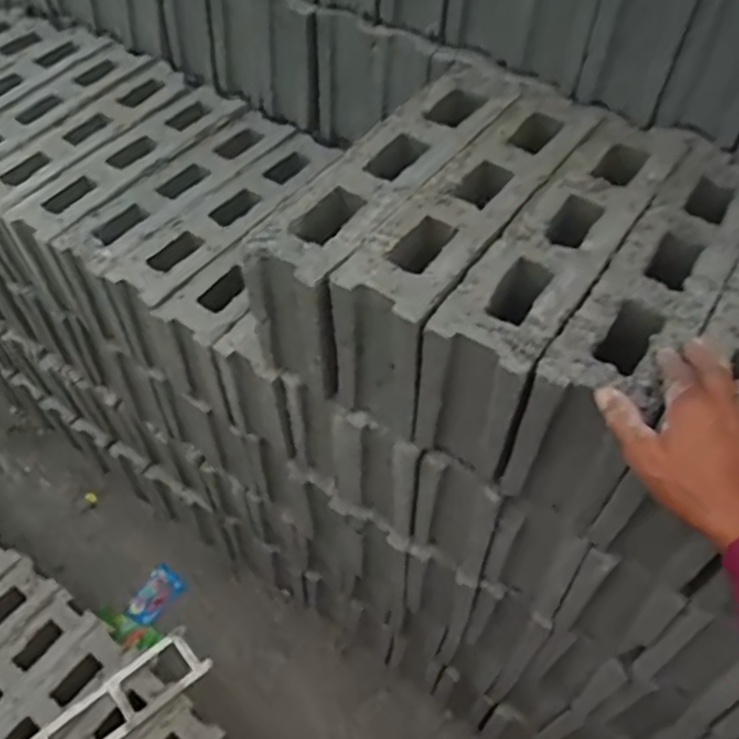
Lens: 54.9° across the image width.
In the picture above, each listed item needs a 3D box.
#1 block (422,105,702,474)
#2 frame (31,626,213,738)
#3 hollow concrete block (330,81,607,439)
[{"bbox_3d":[0.194,-0.088,0.745,0.096,0.183,0.382,29,54,20],"label":"block"},{"bbox_3d":[-0.413,0.528,1.049,0.363,0.025,0.087,-33,59,-27],"label":"frame"},{"bbox_3d":[0.111,-0.126,0.779,0.099,0.196,0.390,29,54,20],"label":"hollow concrete block"}]

